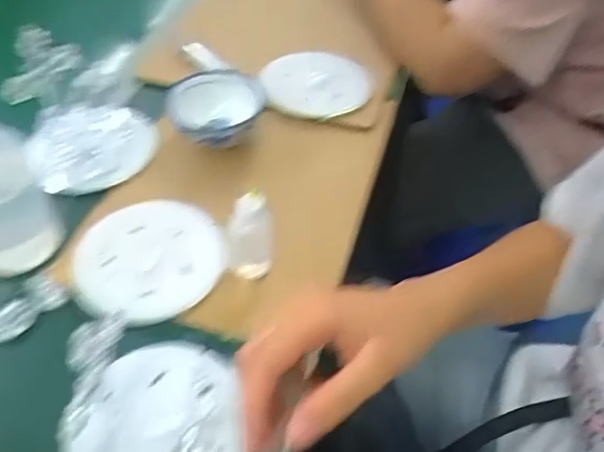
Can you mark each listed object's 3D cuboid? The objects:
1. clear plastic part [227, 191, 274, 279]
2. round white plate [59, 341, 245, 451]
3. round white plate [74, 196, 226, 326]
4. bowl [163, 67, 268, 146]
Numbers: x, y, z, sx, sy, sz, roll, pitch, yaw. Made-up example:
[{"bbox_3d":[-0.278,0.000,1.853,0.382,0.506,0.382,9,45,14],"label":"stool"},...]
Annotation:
[{"bbox_3d":[-0.044,0.008,0.499,0.038,0.086,0.033,-1,50,-5],"label":"clear plastic part"},{"bbox_3d":[-0.107,0.141,0.429,0.119,0.013,0.133,-7,50,-9],"label":"round white plate"},{"bbox_3d":[-0.137,0.025,0.533,0.130,0.015,0.128,-16,52,-16],"label":"round white plate"},{"bbox_3d":[-0.092,-0.120,0.634,0.101,0.049,0.101,2,49,-2],"label":"bowl"}]

